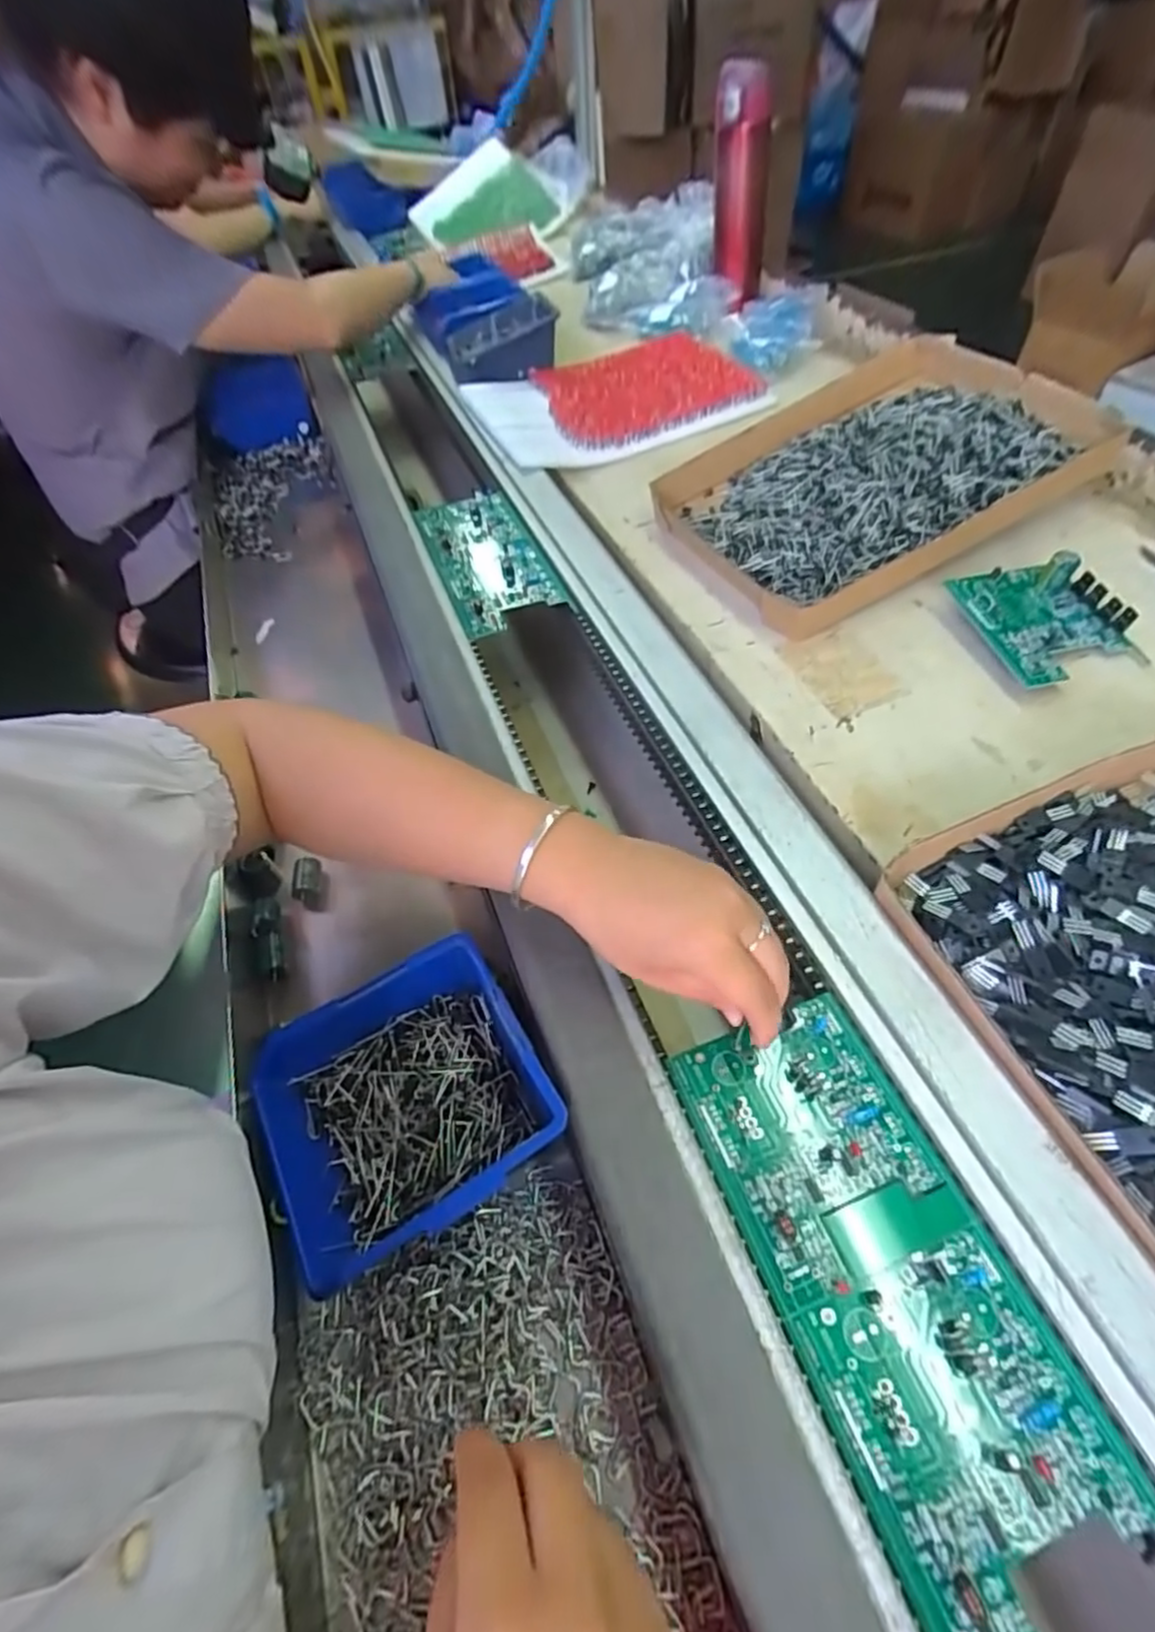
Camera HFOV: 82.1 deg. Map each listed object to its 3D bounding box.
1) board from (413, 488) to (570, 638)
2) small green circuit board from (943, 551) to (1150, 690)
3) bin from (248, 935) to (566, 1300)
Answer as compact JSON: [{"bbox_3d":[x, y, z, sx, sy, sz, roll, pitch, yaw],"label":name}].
[{"bbox_3d":[-0.084,-0.241,0.614,0.093,0.010,0.219,-19,53,-9],"label":"board"},{"bbox_3d":[0.330,-0.142,0.465,0.090,0.035,0.102,-9,52,-2],"label":"small green circuit board"},{"bbox_3d":[-0.086,0.147,0.333,0.131,0.057,0.120,-25,54,-14],"label":"bin"}]

